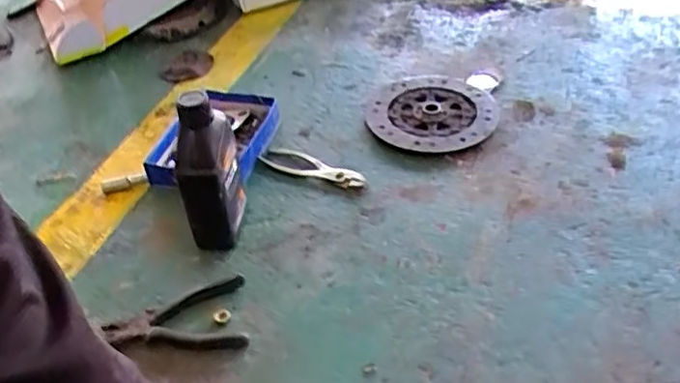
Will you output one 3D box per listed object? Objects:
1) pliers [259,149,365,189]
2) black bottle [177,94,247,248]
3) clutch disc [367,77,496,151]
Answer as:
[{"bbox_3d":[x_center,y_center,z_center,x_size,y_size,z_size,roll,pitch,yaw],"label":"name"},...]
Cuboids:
[{"bbox_3d":[-0.044,-0.042,1.008,0.189,0.024,0.045,16,45,22],"label":"pliers"},{"bbox_3d":[-0.183,-0.030,0.865,0.064,0.226,0.096,4,32,17],"label":"black bottle"},{"bbox_3d":[0.159,-0.141,1.097,0.221,0.034,0.195,-2,41,4],"label":"clutch disc"}]

